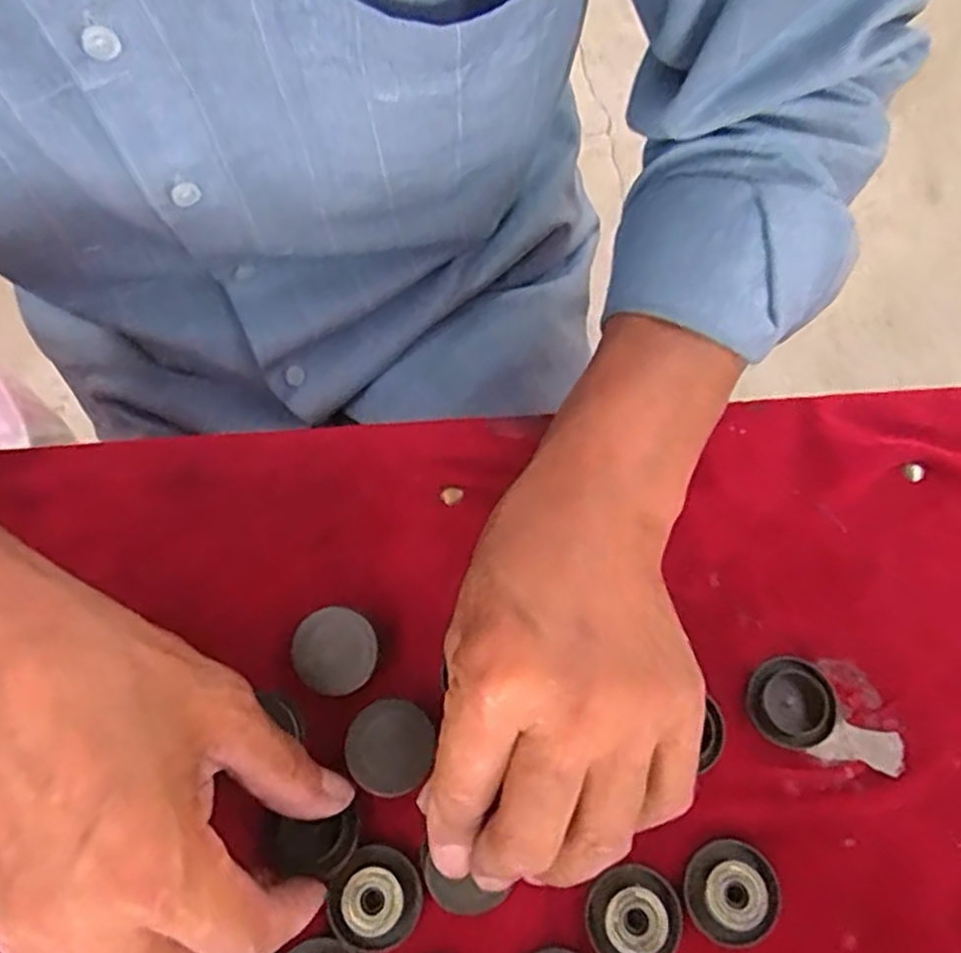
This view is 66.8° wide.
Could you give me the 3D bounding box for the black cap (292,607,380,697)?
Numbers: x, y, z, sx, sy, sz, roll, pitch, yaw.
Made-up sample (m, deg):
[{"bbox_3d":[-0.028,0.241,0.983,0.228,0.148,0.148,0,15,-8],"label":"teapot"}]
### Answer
[{"bbox_3d":[-0.055,0.068,0.283,0.031,0.022,0.032,0,71,0],"label":"black cap"}]

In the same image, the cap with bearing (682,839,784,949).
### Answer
[{"bbox_3d":[0.089,0.147,0.258,0.030,0.012,0.030,0,71,0],"label":"cap with bearing"}]

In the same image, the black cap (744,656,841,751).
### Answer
[{"bbox_3d":[0.119,0.087,0.281,0.032,0.008,0.033,0,71,0],"label":"black cap"}]

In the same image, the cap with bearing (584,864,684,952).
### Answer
[{"bbox_3d":[0.054,0.154,0.254,0.032,0.011,0.030,0,71,0],"label":"cap with bearing"}]

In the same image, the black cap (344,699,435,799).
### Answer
[{"bbox_3d":[-0.034,0.099,0.268,0.030,0.008,0.032,0,71,0],"label":"black cap"}]

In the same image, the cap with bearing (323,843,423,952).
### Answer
[{"bbox_3d":[-0.037,0.149,0.256,0.031,0.004,0.033,0,71,0],"label":"cap with bearing"}]

